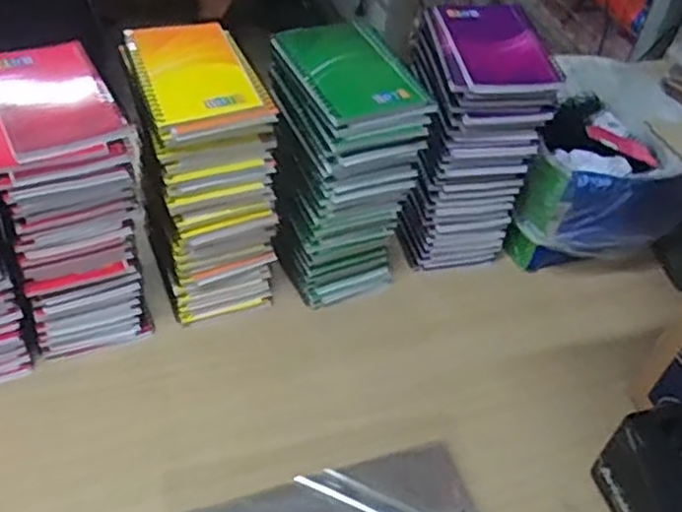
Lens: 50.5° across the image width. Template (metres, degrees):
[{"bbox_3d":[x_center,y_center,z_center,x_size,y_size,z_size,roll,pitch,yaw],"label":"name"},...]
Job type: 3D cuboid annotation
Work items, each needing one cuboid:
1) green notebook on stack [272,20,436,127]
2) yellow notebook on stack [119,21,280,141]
[{"bbox_3d":[0.008,-0.157,0.606,0.098,0.015,0.128,-13,49,-19],"label":"green notebook on stack"},{"bbox_3d":[-0.118,-0.147,0.580,0.091,0.015,0.141,-15,49,-21],"label":"yellow notebook on stack"}]

